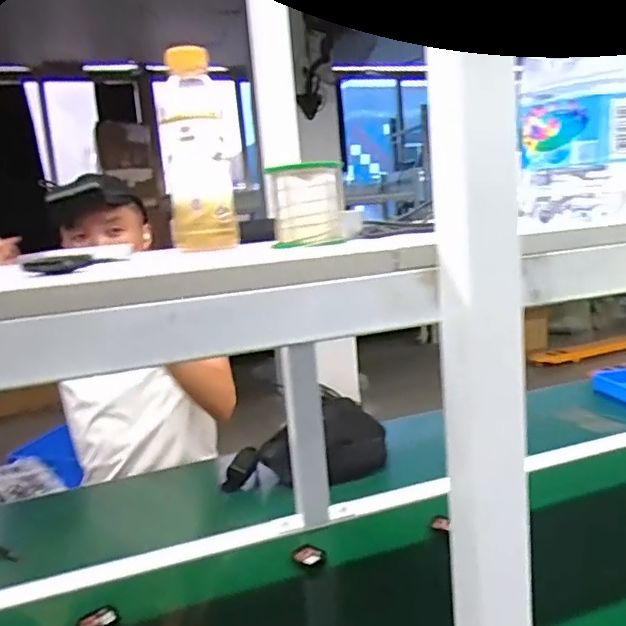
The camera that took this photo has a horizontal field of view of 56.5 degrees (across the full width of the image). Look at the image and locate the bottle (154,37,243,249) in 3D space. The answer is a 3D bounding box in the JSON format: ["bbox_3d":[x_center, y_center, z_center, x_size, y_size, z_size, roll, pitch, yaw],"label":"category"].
[{"bbox_3d":[-0.114,-0.165,0.599,0.076,0.190,0.076,-5,10,-4],"label":"bottle"}]

